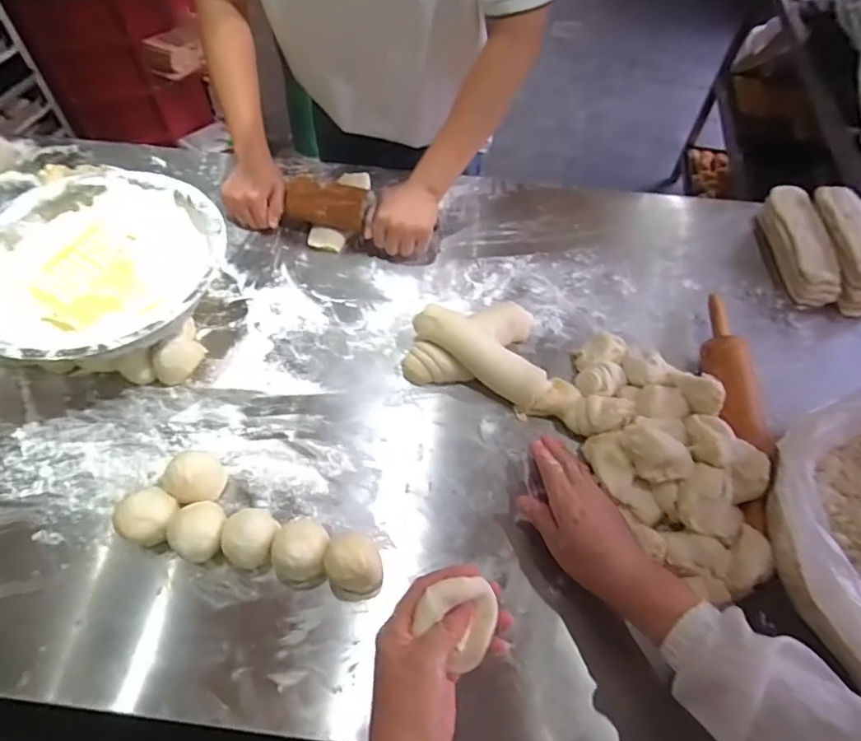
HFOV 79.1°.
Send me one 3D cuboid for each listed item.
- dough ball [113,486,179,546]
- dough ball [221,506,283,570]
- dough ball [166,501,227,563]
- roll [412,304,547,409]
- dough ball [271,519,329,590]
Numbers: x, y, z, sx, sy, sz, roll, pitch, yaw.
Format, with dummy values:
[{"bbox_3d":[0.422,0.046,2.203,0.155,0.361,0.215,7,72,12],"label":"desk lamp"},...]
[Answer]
[{"bbox_3d":[-0.275,0.149,0.518,0.048,0.051,0.052,2,56,-2],"label":"dough ball"},{"bbox_3d":[-0.174,0.167,0.512,0.053,0.046,0.053,2,54,-2],"label":"dough ball"},{"bbox_3d":[-0.224,0.160,0.511,0.052,0.052,0.052,2,56,-2],"label":"dough ball"},{"bbox_3d":[0.059,-0.020,0.636,0.172,0.066,0.047,33,59,19],"label":"roll"},{"bbox_3d":[-0.124,0.173,0.506,0.050,0.050,0.060,4,54,0],"label":"dough ball"}]

